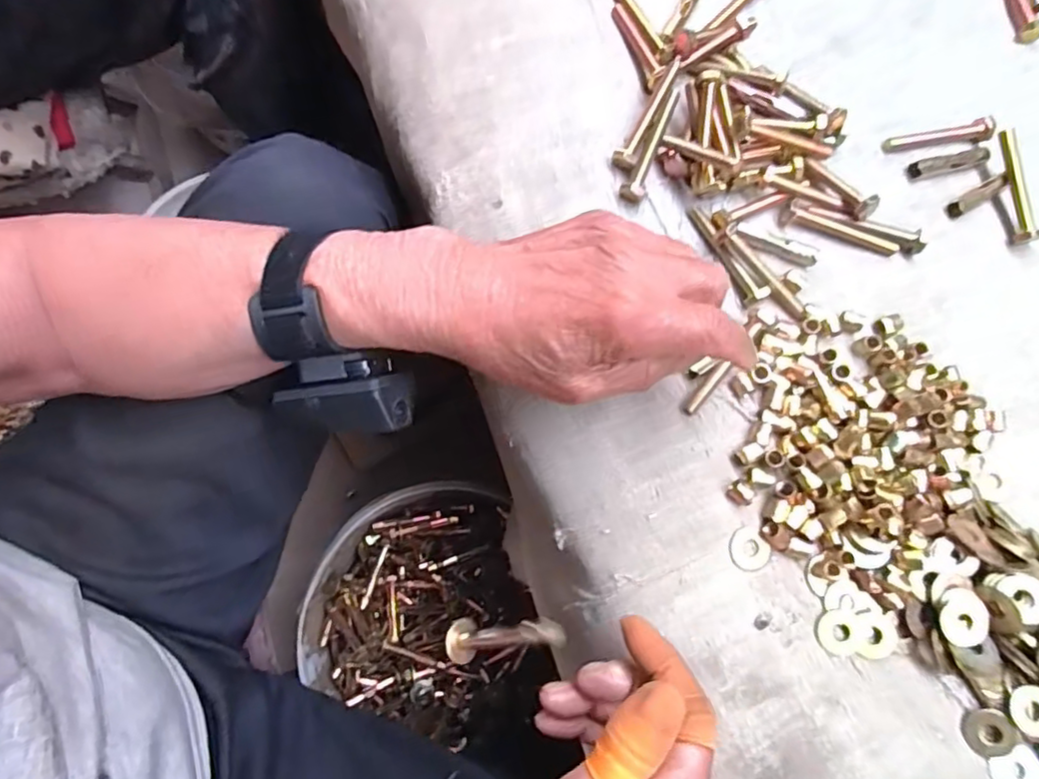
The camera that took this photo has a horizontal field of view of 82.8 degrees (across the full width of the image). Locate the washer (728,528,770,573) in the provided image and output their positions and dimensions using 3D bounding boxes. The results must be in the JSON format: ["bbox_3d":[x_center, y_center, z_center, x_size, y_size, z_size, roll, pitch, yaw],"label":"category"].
[{"bbox_3d":[0.114,0.079,0.291,0.020,0.004,0.021,0,75,-2],"label":"washer"}]

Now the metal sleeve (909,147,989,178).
[{"bbox_3d":[0.249,-0.131,0.338,0.051,0.009,0.011,-14,76,-6],"label":"metal sleeve"}]

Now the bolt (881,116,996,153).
[{"bbox_3d":[0.244,-0.147,0.342,0.063,0.008,0.012,-10,76,-4],"label":"bolt"}]

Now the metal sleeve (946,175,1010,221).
[{"bbox_3d":[0.262,-0.110,0.336,0.038,0.007,0.010,-28,78,-9],"label":"metal sleeve"}]

